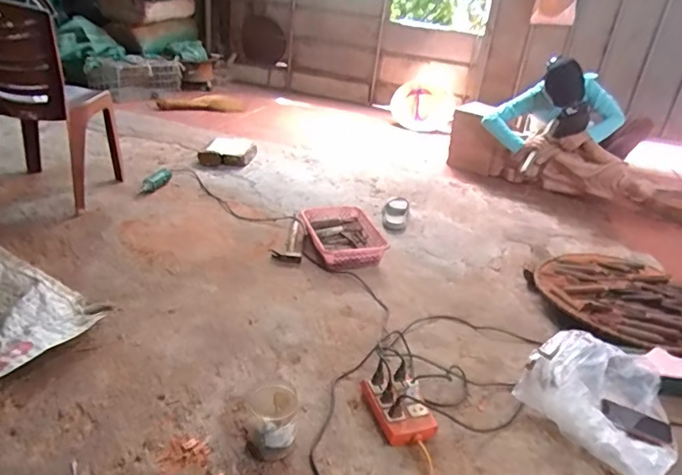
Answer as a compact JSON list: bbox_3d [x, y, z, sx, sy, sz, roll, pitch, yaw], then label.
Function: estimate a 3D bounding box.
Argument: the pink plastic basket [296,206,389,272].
[{"bbox_3d":[0.011,-0.007,1.723,0.244,0.084,0.289,-4,31,-21],"label":"pink plastic basket"}]

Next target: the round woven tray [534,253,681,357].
[{"bbox_3d":[0.845,0.171,1.482,0.468,0.061,0.501,6,29,-3],"label":"round woven tray"}]

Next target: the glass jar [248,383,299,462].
[{"bbox_3d":[-0.133,0.356,0.962,0.094,0.104,0.104,2,29,-10],"label":"glass jar"}]

